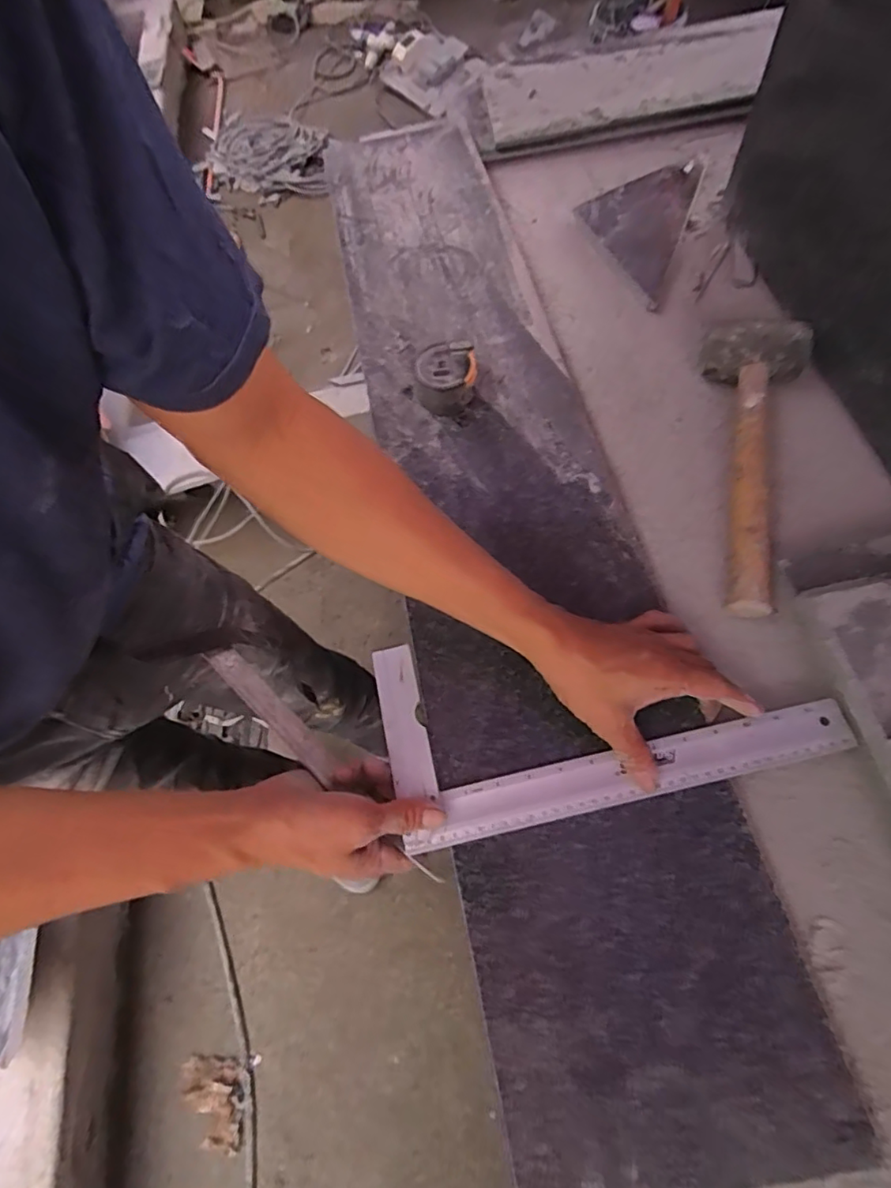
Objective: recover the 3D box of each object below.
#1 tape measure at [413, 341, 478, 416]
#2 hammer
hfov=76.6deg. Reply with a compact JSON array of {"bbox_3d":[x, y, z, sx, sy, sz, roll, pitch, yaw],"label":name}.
[{"bbox_3d":[0.000,-0.228,0.602,0.067,0.045,0.068,1,65,5],"label":"tape measure"},{"bbox_3d":[0.285,-0.138,0.548,0.098,0.055,0.324,15,67,12],"label":"hammer"}]

